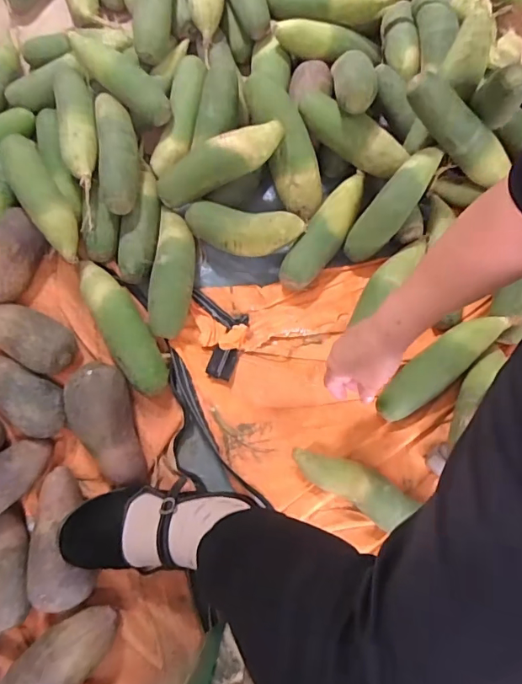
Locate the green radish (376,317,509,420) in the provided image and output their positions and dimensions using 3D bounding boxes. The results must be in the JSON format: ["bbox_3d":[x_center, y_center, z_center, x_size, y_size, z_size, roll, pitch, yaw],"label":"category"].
[{"bbox_3d":[0.236,0.030,0.632,0.199,0.052,0.051,-39,78,-10],"label":"green radish"}]

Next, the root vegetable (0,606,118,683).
[{"bbox_3d":[-0.226,0.357,0.533,0.070,0.063,0.139,41,78,11],"label":"root vegetable"}]

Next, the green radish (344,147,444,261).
[{"bbox_3d":[0.183,-0.187,0.657,0.054,0.050,0.180,40,103,9],"label":"green radish"}]

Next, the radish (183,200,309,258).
[{"bbox_3d":[-0.026,-0.159,0.670,0.166,0.048,0.063,5,74,1],"label":"radish"}]

